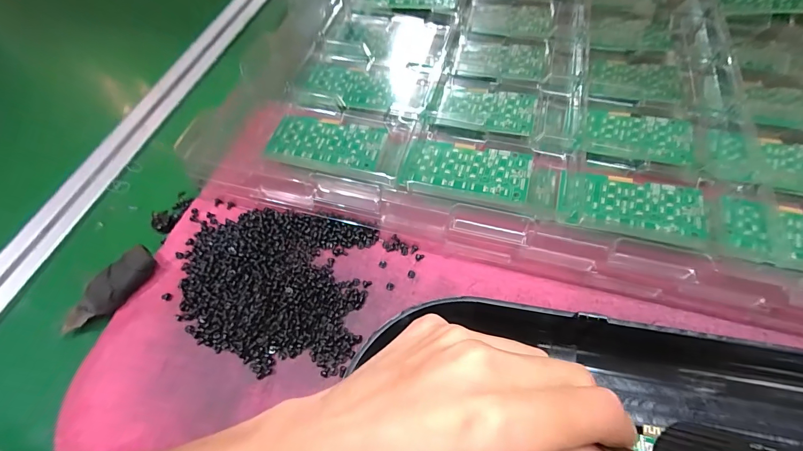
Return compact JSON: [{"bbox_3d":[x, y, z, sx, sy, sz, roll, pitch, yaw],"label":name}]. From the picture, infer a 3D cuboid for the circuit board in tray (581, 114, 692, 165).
[{"bbox_3d":[0.186,-0.071,0.308,0.079,0.007,0.047,13,63,10],"label":"circuit board in tray"}]

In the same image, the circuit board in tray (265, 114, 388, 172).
[{"bbox_3d":[-0.061,-0.068,0.314,0.092,0.005,0.045,13,63,10],"label":"circuit board in tray"}]

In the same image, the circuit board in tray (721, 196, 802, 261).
[{"bbox_3d":[0.268,0.005,0.258,0.093,0.006,0.043,9,63,9],"label":"circuit board in tray"}]

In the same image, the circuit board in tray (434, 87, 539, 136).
[{"bbox_3d":[0.072,-0.098,0.326,0.077,0.004,0.048,11,63,9],"label":"circuit board in tray"}]

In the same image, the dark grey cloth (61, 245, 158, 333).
[{"bbox_3d":[-0.205,0.046,0.269,0.069,0.014,0.024,-40,67,-17],"label":"dark grey cloth"}]

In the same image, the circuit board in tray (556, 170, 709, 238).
[{"bbox_3d":[0.162,-0.016,0.274,0.096,0.006,0.042,8,63,8],"label":"circuit board in tray"}]

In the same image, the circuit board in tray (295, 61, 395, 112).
[{"bbox_3d":[-0.048,-0.127,0.349,0.088,0.004,0.050,11,63,10],"label":"circuit board in tray"}]

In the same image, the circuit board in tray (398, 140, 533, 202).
[{"bbox_3d":[0.049,-0.044,0.295,0.093,0.006,0.043,11,63,9],"label":"circuit board in tray"}]

